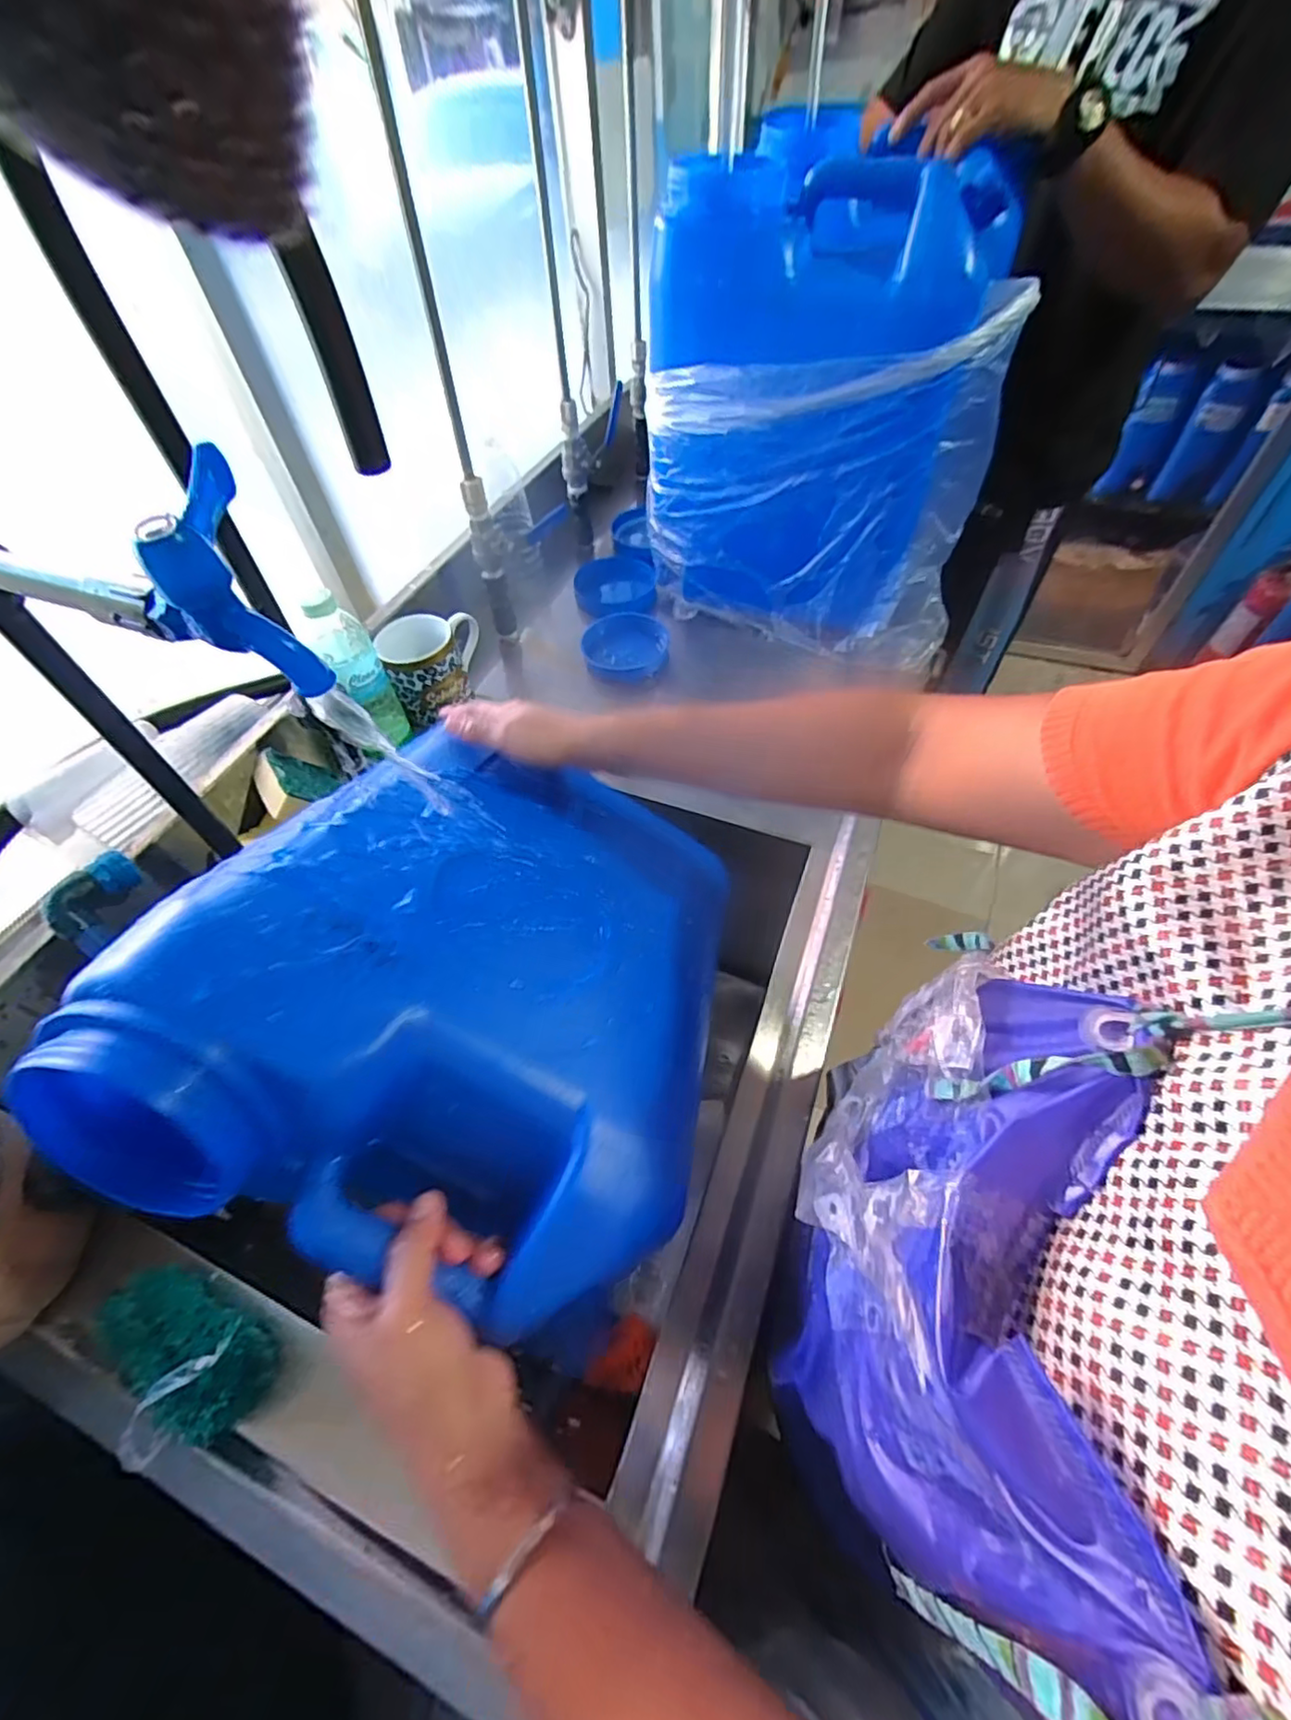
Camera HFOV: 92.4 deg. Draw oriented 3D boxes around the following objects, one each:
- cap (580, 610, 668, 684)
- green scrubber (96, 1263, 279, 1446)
[{"bbox_3d":[-0.026,-0.290,0.833,0.110,0.029,0.117,-2,55,3],"label":"cap"},{"bbox_3d":[-0.303,0.318,0.402,0.123,0.039,0.061,22,59,19],"label":"green scrubber"}]

